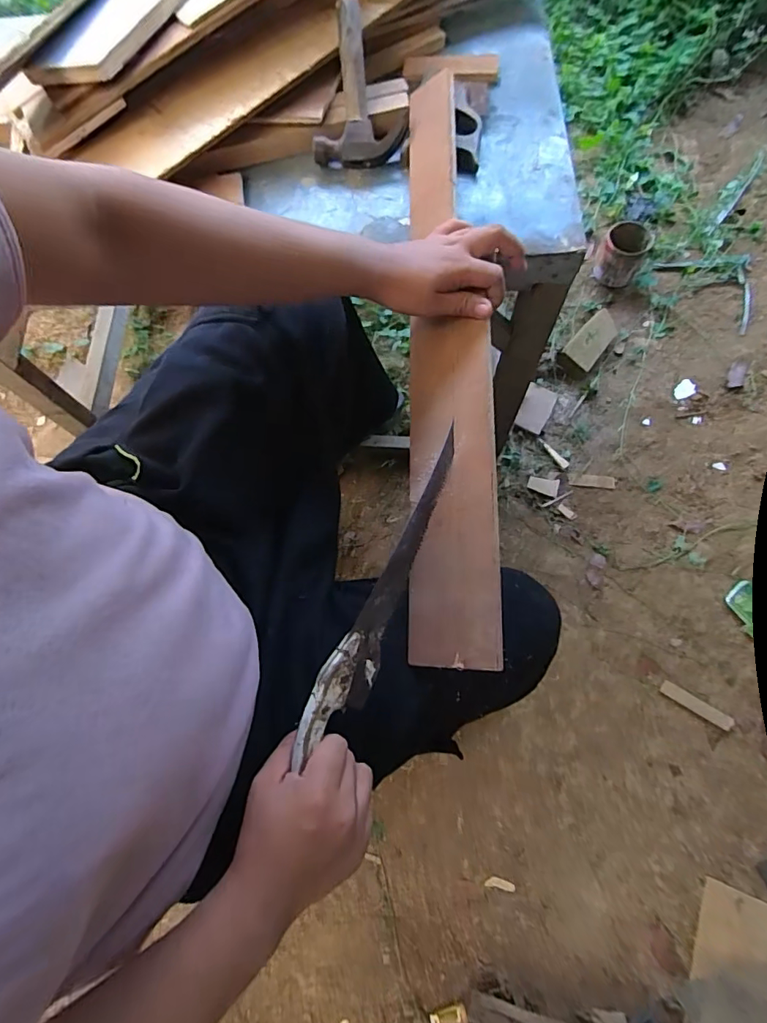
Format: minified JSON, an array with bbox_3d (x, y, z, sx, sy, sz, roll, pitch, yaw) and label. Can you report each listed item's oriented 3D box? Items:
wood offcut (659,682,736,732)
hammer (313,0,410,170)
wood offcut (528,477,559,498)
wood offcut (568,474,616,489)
[{"bbox_3d":[0.605,0.376,0.948,0.136,0.009,0.027,32,78,7],"label":"wood offcut"},{"bbox_3d":[-0.030,-0.557,0.645,0.125,0.033,0.185,0,102,0],"label":"hammer"},{"bbox_3d":[0.364,-0.056,1.120,0.068,0.006,0.040,11,77,3],"label":"wood offcut"},{"bbox_3d":[0.474,-0.069,1.118,0.101,0.006,0.030,6,77,1],"label":"wood offcut"}]

